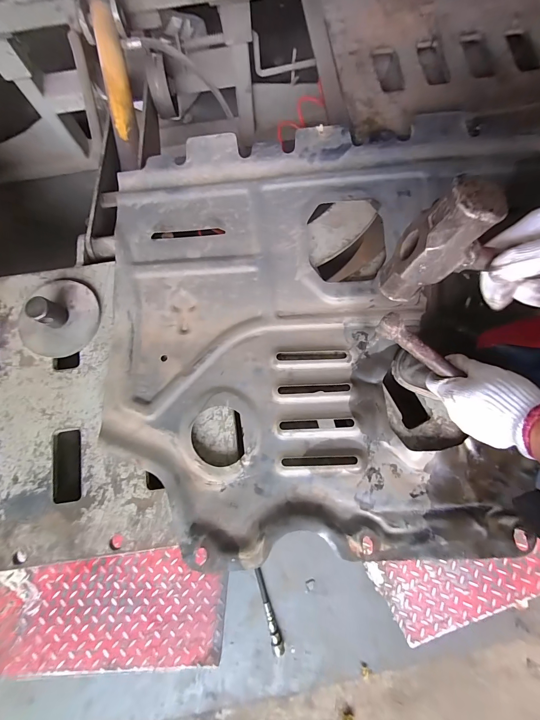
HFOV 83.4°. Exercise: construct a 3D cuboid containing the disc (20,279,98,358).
[{"bbox_3d":[-0.375,-0.080,0.517,0.134,0.056,0.137,0,77,1],"label":"disc"}]

